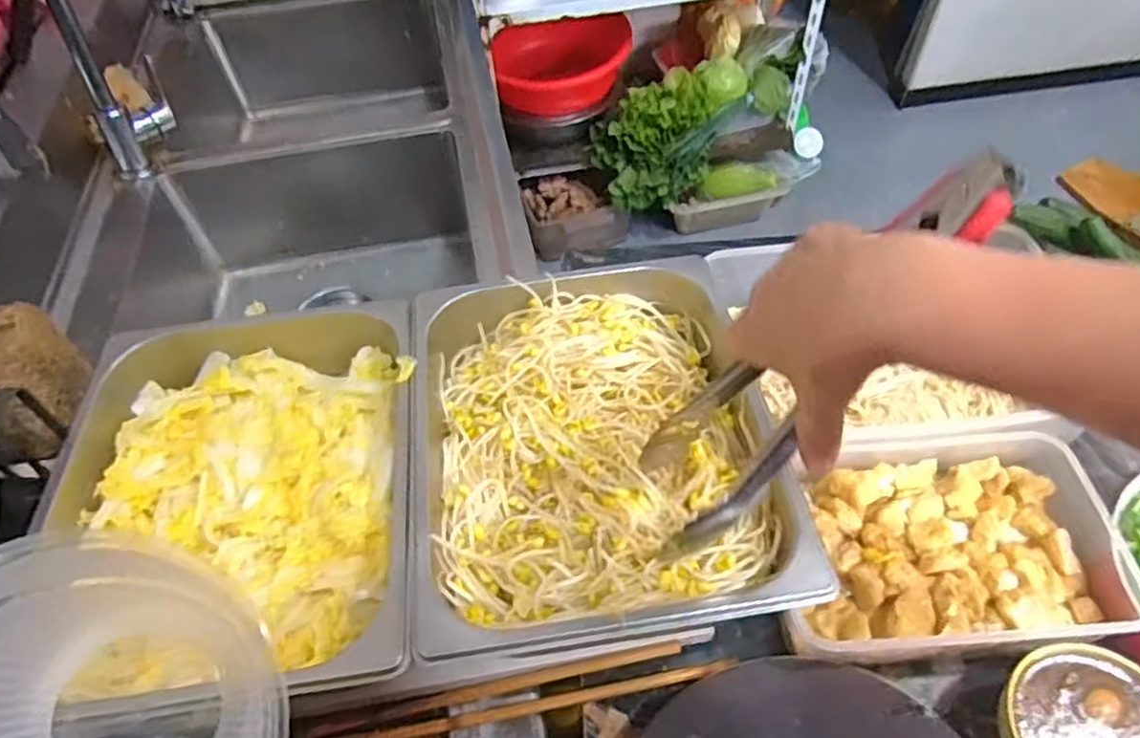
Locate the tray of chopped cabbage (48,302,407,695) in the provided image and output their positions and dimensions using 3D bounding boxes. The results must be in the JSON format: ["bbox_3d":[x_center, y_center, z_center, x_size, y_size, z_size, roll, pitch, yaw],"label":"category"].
[{"bbox_3d":[-0.239,0.085,0.516,0.246,0.073,0.313,-8,53,-2],"label":"tray of chopped cabbage"}]

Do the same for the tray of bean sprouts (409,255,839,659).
[{"bbox_3d":[0.016,0.046,0.542,0.254,0.080,0.321,-8,53,-2],"label":"tray of bean sprouts"}]

